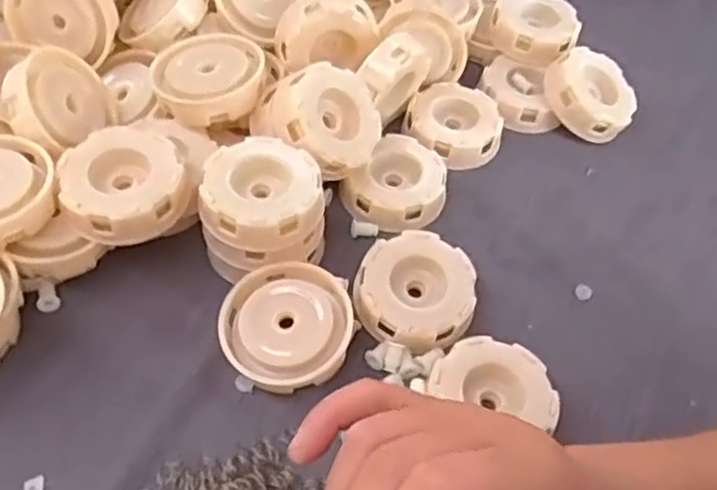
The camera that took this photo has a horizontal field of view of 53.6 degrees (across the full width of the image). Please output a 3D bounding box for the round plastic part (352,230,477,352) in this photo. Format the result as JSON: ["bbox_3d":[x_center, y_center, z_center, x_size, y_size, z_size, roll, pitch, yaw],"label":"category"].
[{"bbox_3d":[0.031,0.026,0.395,0.063,0.027,0.061,2,53,-3],"label":"round plastic part"}]

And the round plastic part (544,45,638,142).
[{"bbox_3d":[0.164,-0.109,0.504,0.064,0.022,0.064,5,72,-15],"label":"round plastic part"}]

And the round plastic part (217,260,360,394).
[{"bbox_3d":[-0.036,0.043,0.375,0.065,0.026,0.071,2,53,-3],"label":"round plastic part"}]

